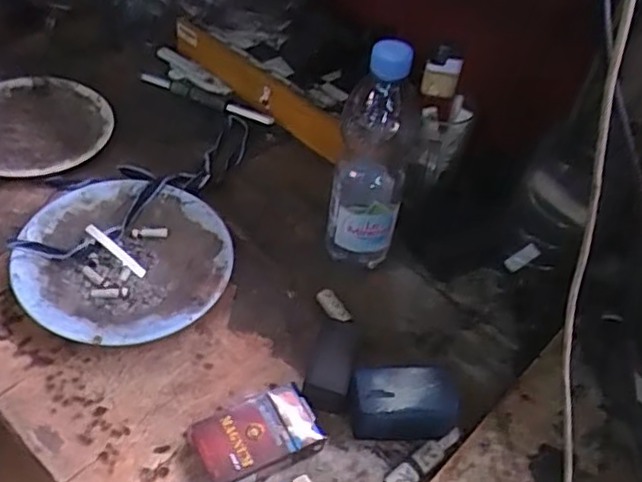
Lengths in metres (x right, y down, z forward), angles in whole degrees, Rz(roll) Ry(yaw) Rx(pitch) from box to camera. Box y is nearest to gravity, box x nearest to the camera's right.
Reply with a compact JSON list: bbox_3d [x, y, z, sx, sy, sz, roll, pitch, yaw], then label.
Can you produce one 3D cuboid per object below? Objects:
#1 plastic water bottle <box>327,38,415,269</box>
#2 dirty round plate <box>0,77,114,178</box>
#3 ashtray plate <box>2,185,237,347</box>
[{"bbox_3d":[0.044,-0.063,0.594,0.062,0.245,0.055,9,48,0],"label":"plastic water bottle"},{"bbox_3d":[-0.322,-0.128,0.739,0.158,0.018,0.163,4,48,-5],"label":"dirty round plate"},{"bbox_3d":[-0.182,0.021,0.626,0.187,0.036,0.183,4,48,-5],"label":"ashtray plate"}]

